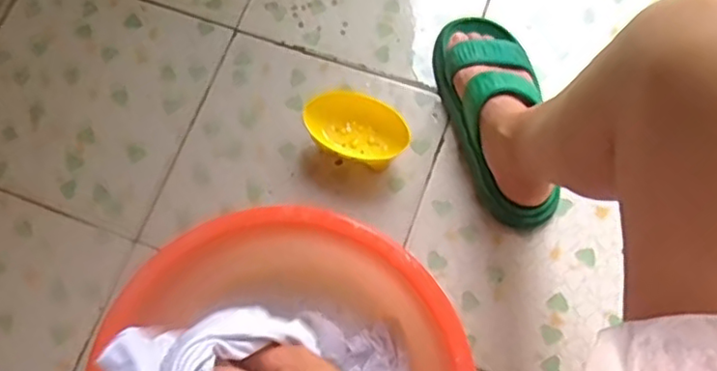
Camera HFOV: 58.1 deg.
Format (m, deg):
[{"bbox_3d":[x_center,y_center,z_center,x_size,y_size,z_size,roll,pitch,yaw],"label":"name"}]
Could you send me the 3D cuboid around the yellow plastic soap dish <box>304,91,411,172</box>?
[{"bbox_3d":[-0.002,-0.063,0.763,0.121,0.060,0.067,9,73,5],"label":"yellow plastic soap dish"}]

